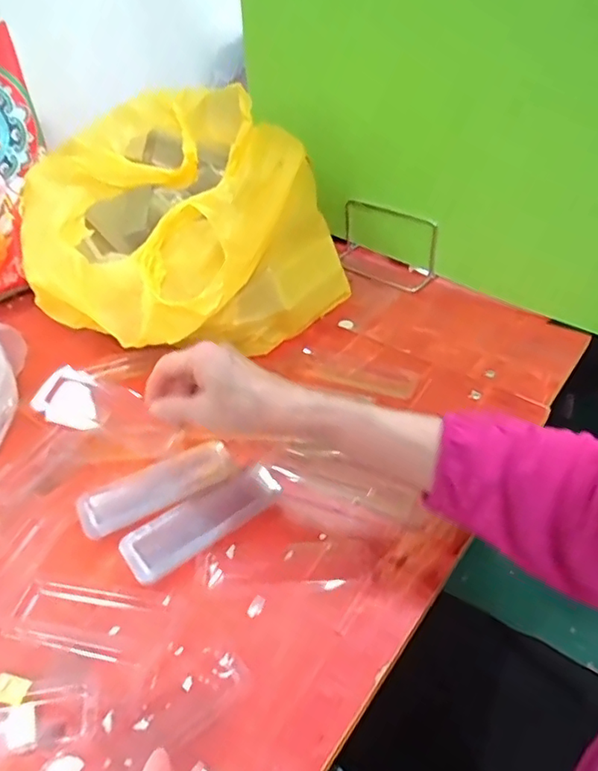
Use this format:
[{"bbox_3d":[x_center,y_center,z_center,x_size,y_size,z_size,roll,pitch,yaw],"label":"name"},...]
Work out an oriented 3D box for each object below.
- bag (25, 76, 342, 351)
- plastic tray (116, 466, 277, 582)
[{"bbox_3d":[-0.122,-0.177,0.648,0.358,0.202,0.274,-32,51,-29],"label":"bag"},{"bbox_3d":[-0.083,0.111,0.486,0.140,0.019,0.045,-30,47,-28],"label":"plastic tray"}]

